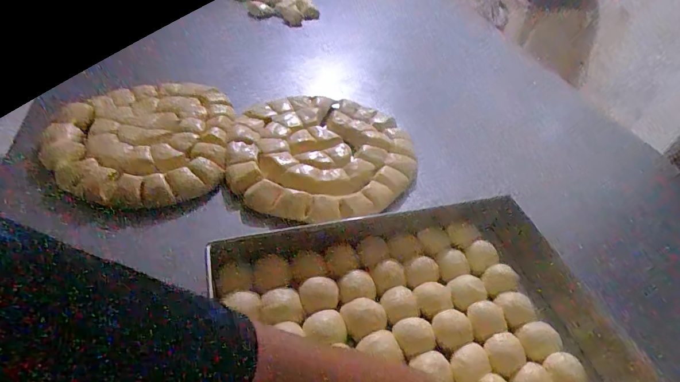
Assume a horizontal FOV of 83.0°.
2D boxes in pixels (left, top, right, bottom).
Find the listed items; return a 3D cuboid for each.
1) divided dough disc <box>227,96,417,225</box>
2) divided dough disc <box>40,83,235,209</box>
[{"bbox_3d":[-0.026,-0.070,0.629,0.287,0.028,0.291,3,44,-3],"label":"divided dough disc"},{"bbox_3d":[-0.298,-0.091,0.584,0.242,0.032,0.267,-3,45,-10],"label":"divided dough disc"}]

